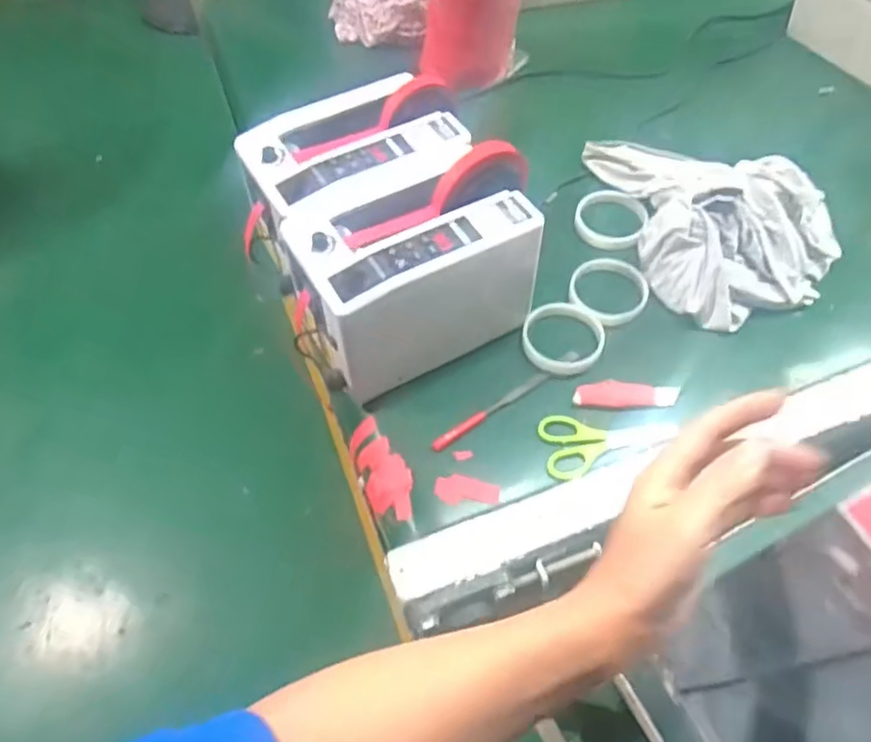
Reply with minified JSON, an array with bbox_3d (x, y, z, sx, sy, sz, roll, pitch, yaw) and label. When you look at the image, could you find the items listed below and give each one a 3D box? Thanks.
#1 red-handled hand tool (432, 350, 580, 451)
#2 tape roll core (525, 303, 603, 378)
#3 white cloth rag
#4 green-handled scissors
[{"bbox_3d":[0.072,0.027,0.627,0.183,0.016,0.013,-33,63,-17],"label":"red-handled hand tool"},{"bbox_3d":[0.133,-0.036,0.653,0.082,0.016,0.074,13,60,9],"label":"tape roll core"},{"bbox_3d":[0.340,-0.197,0.719,0.247,0.097,0.302,-10,59,-5],"label":"white cloth rag"},{"bbox_3d":[0.164,0.066,0.594,0.122,0.004,0.064,-6,58,-2],"label":"green-handled scissors"}]

